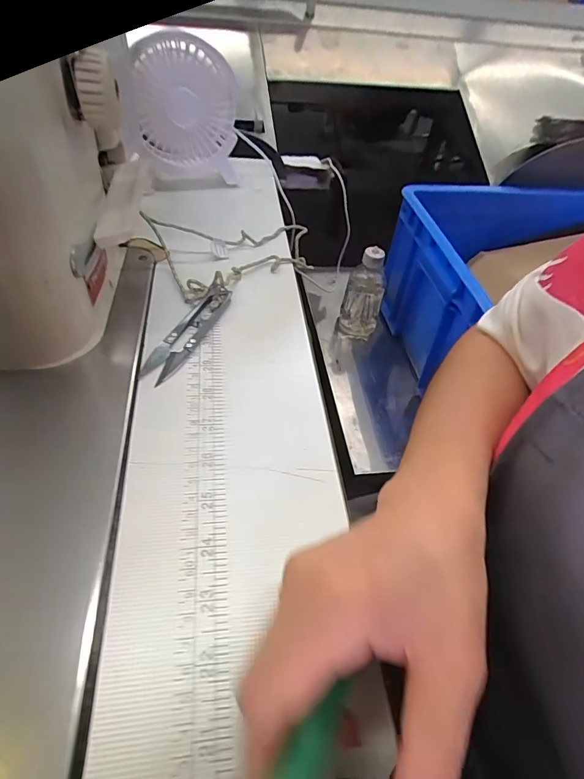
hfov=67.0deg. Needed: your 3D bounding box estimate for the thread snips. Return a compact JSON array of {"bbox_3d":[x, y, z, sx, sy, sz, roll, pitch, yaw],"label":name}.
[{"bbox_3d":[-0.073,-0.045,0.316,0.023,0.013,0.099,24,54,8],"label":"thread snips"}]

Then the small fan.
[{"bbox_3d":[-0.102,-0.262,0.435,0.095,0.135,0.060,-2,48,-8],"label":"small fan"}]

